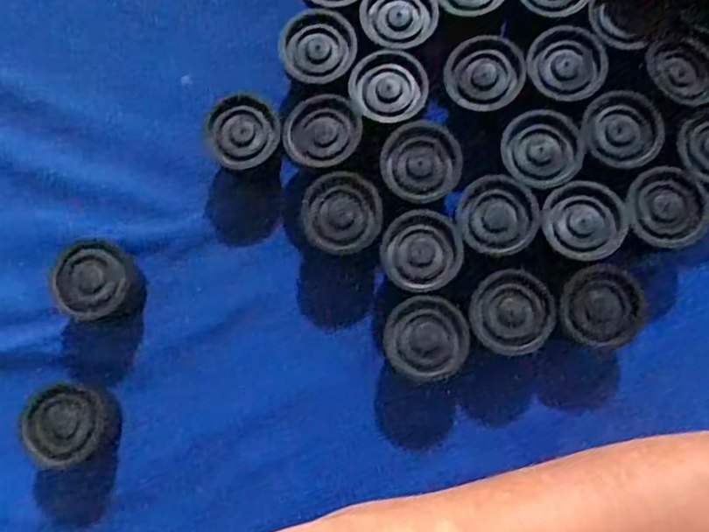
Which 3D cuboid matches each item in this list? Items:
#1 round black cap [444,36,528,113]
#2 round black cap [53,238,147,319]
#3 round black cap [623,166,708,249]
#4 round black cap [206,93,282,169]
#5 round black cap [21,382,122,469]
[{"bbox_3d":[0.058,-0.086,0.297,0.034,0.007,0.032,0,81,1],"label":"round black cap"},{"bbox_3d":[-0.114,0.007,0.304,0.031,0.034,0.030,0,81,1],"label":"round black cap"},{"bbox_3d":[0.133,-0.025,0.285,0.034,0.005,0.034,0,81,1],"label":"round black cap"},{"bbox_3d":[-0.050,-0.058,0.318,0.032,0.033,0.032,0,81,1],"label":"round black cap"},{"bbox_3d":[-0.124,0.069,0.297,0.031,0.030,0.032,0,81,1],"label":"round black cap"}]

